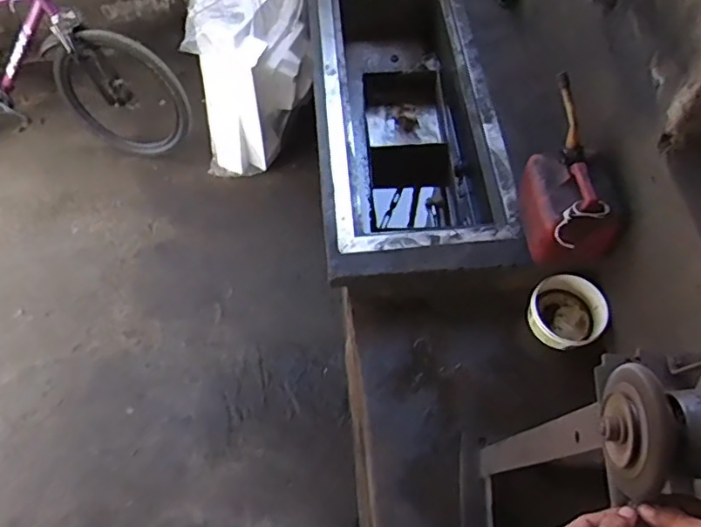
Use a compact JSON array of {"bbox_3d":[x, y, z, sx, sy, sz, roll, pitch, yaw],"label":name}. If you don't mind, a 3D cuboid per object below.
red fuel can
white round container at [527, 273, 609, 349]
[{"bbox_3d":[0.553,-0.144,1.458,0.168,0.218,0.270,-10,61,-5],"label":"red fuel can"},{"bbox_3d":[0.596,0.147,1.577,0.200,0.147,0.185,0,61,0],"label":"white round container"}]

